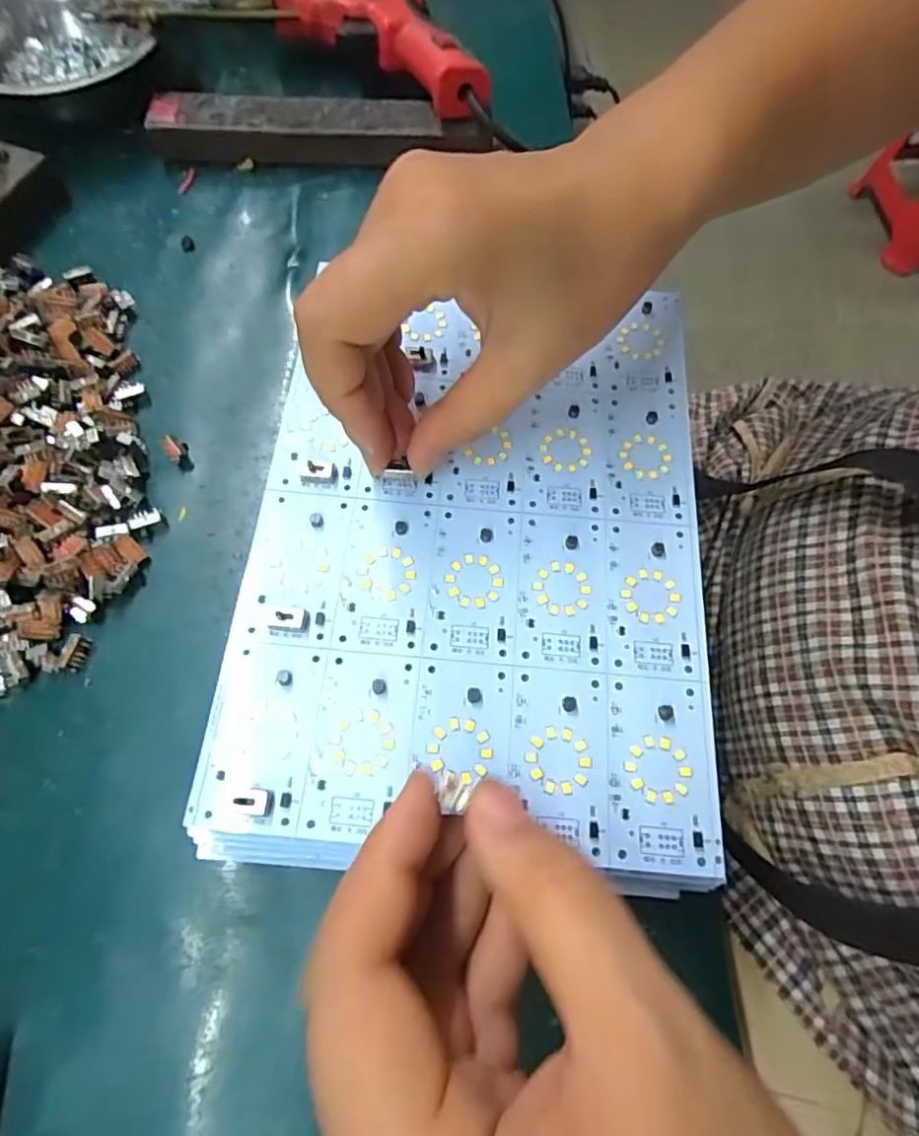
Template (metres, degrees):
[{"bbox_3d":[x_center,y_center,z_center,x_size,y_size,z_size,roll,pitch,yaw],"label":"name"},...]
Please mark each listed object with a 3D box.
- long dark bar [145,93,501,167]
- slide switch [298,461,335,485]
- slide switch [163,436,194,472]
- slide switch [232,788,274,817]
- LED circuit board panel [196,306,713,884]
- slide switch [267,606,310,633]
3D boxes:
[{"bbox_3d":[-0.079,-0.245,0.344,0.180,0.025,0.030,-1,68,-2],"label":"long dark bar"},{"bbox_3d":[-0.055,-0.037,0.234,0.014,0.006,0.008,1,66,-1],"label":"slide switch"},{"bbox_3d":[-0.125,-0.051,0.270,0.009,0.009,0.014,-36,73,-15],"label":"slide switch"},{"bbox_3d":[-0.064,0.072,0.188,0.012,0.005,0.008,4,66,0],"label":"slide switch"},{"bbox_3d":[0.006,-0.008,0.225,0.163,0.006,0.214,5,68,0],"label":"LED circuit board panel"},{"bbox_3d":[-0.060,0.017,0.212,0.015,0.004,0.009,5,66,1],"label":"slide switch"}]

